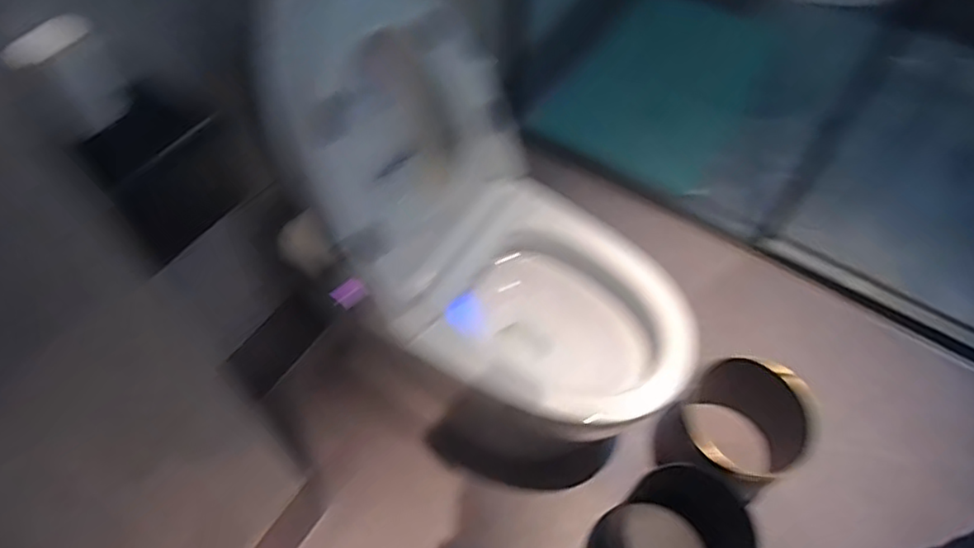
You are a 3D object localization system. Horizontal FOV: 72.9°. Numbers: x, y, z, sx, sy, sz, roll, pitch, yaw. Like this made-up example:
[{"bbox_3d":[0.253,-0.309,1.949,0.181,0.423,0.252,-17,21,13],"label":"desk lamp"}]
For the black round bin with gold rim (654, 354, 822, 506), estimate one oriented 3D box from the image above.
[{"bbox_3d":[0.465,0.310,1.264,0.249,0.262,0.210,-29,64,-17],"label":"black round bin with gold rim"}]

